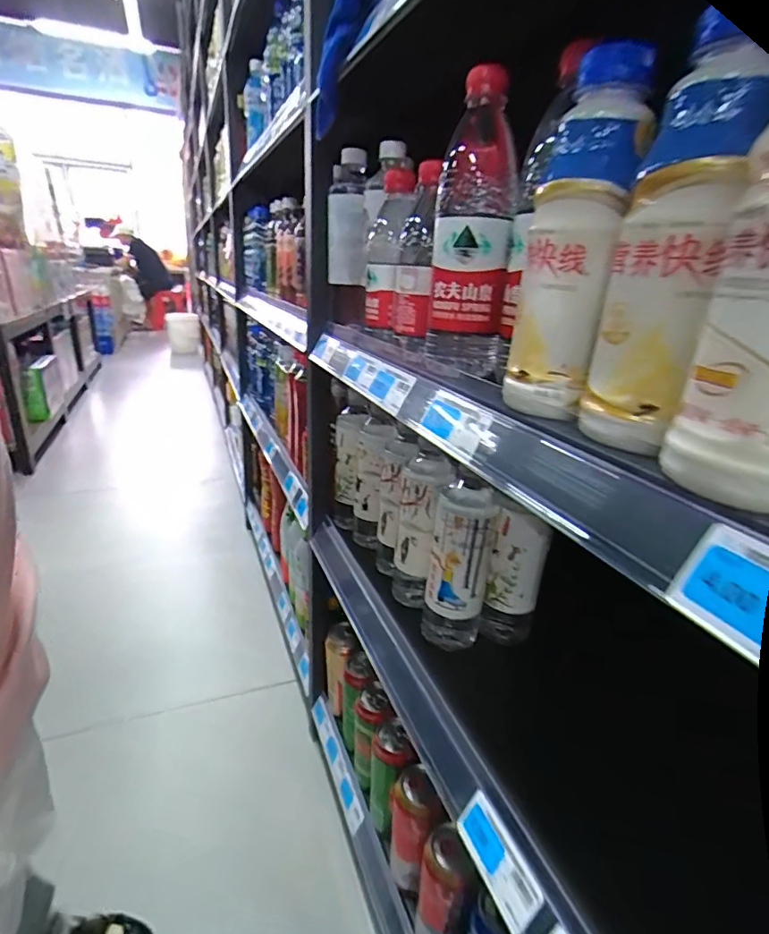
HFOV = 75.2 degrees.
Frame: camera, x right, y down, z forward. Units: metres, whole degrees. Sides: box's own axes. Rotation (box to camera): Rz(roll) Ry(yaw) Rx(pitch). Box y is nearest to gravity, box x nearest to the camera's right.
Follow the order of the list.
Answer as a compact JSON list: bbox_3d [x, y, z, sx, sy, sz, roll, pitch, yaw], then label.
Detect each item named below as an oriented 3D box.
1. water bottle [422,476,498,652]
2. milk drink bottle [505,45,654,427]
[{"bbox_3d":[0.081,0.107,0.542,0.065,0.185,0.059,8,22,9],"label":"water bottle"},{"bbox_3d":[0.107,-0.126,0.292,0.055,0.185,0.058,10,22,14],"label":"milk drink bottle"}]

